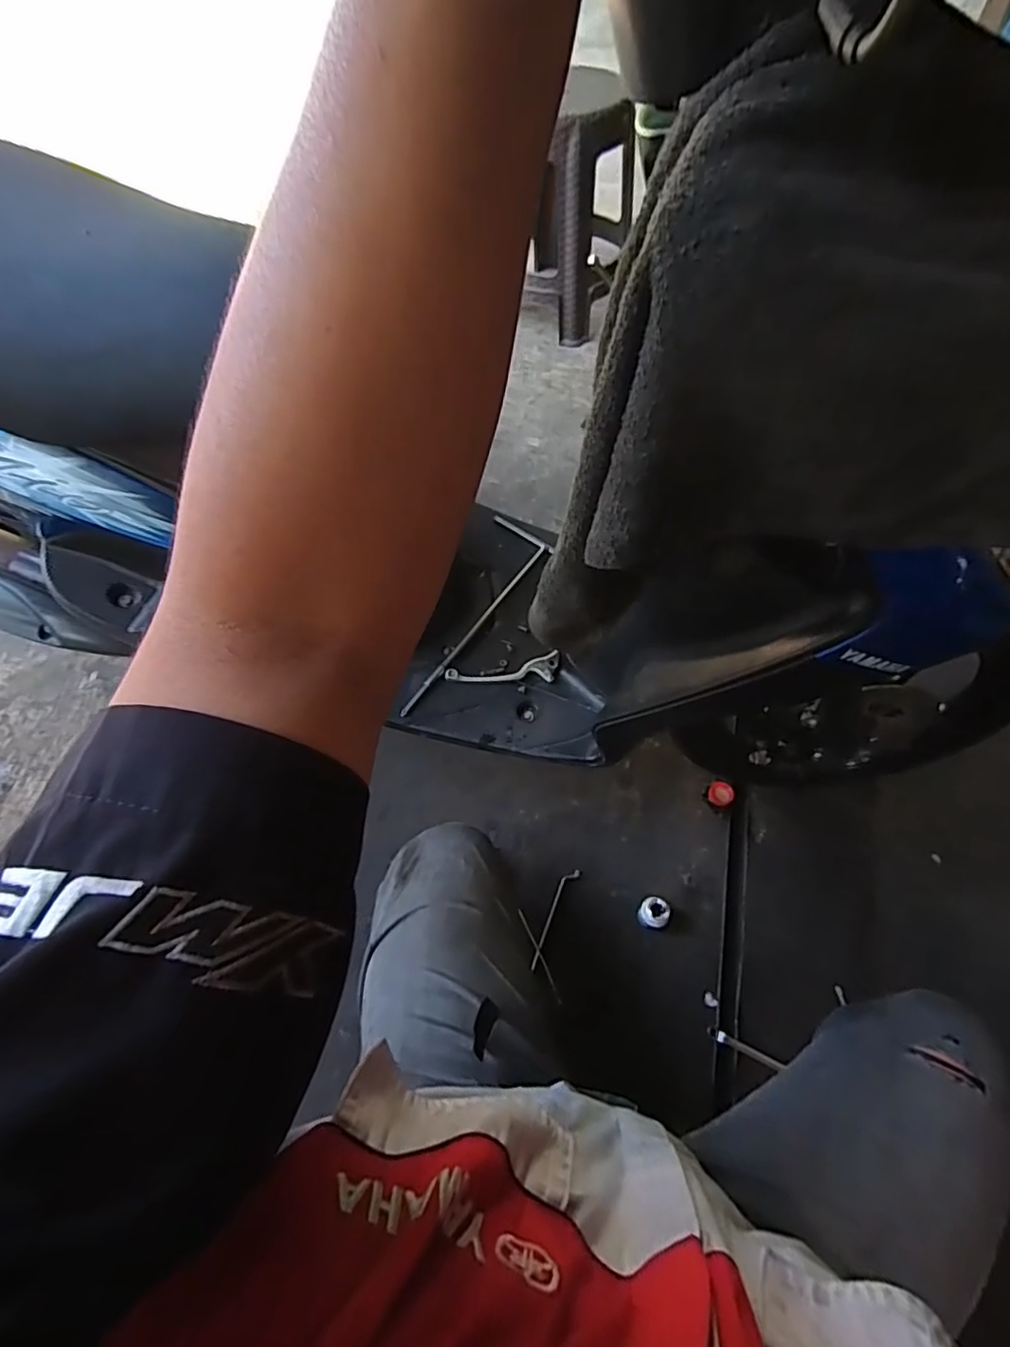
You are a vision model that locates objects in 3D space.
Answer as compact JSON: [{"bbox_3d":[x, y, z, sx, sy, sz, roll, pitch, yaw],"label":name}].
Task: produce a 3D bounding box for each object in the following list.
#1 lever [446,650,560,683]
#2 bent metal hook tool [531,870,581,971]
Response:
[{"bbox_3d":[0.000,0.001,0.841,0.161,0.009,0.040,-10,86,-9],"label":"lever"},{"bbox_3d":[0.074,0.378,0.929,0.022,0.008,0.160,24,65,13],"label":"bent metal hook tool"}]

